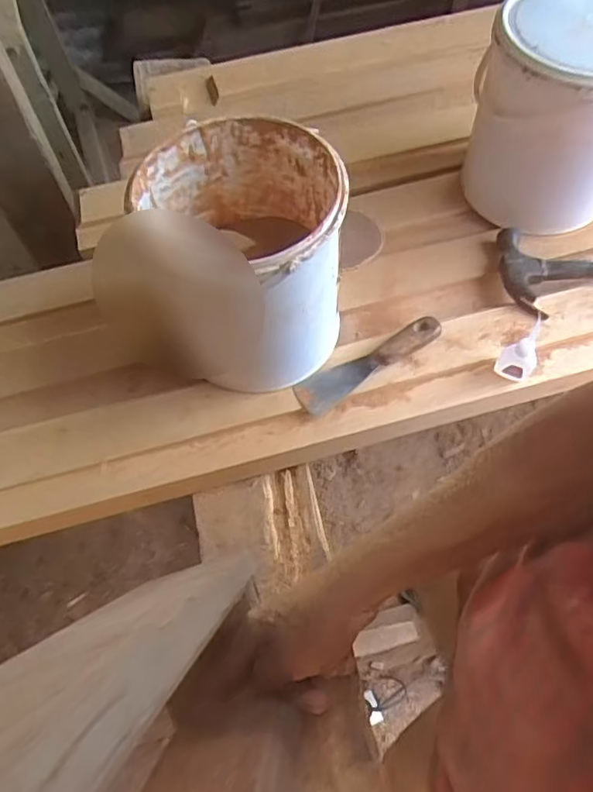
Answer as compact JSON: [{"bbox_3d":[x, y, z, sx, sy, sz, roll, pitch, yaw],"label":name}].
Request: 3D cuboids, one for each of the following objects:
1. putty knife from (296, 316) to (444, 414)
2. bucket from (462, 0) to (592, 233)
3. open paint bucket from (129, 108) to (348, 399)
[{"bbox_3d":[0.075,-0.037,0.600,0.164,0.027,0.037,-29,66,-12],"label":"putty knife"},{"bbox_3d":[0.286,-0.307,0.641,0.175,0.213,0.176,-1,64,2],"label":"bucket"},{"bbox_3d":[-0.038,-0.136,0.559,0.177,0.199,0.156,34,68,17],"label":"open paint bucket"}]

